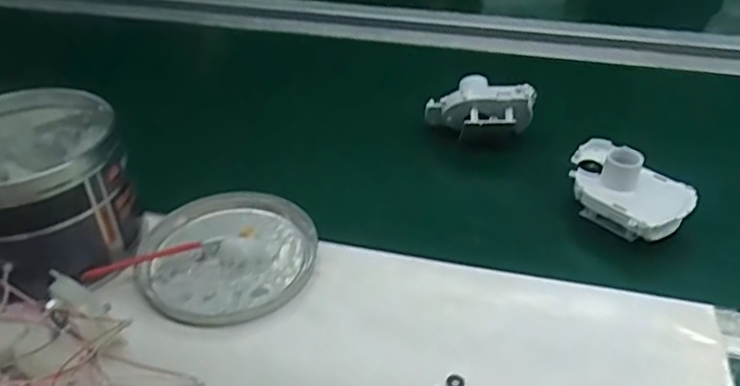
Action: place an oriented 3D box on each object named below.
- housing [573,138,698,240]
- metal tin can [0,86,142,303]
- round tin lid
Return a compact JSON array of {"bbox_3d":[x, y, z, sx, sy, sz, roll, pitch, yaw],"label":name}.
[{"bbox_3d":[0.204,-0.003,0.487,0.075,0.053,0.100,-31,46,-34],"label":"housing"},{"bbox_3d":[-0.242,-0.001,0.448,0.119,0.103,0.148,-26,44,-30],"label":"metal tin can"},{"bbox_3d":[-0.105,0.043,0.456,0.127,0.011,0.128,-1,37,0],"label":"round tin lid"}]

